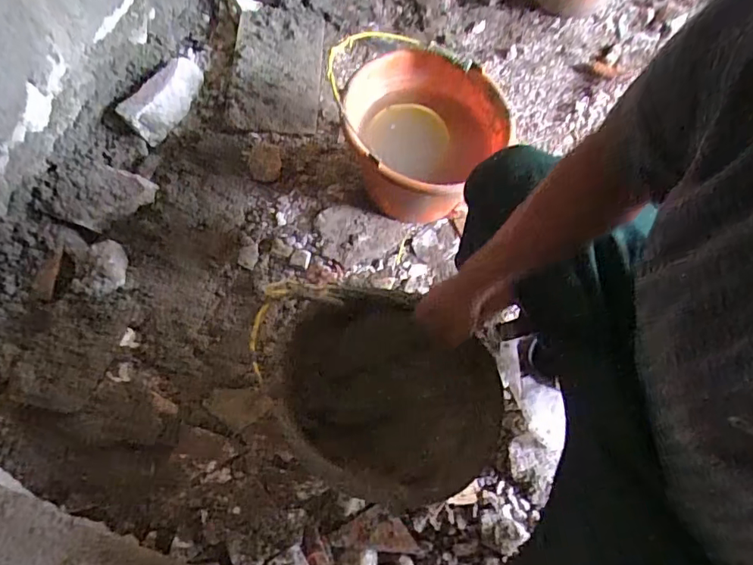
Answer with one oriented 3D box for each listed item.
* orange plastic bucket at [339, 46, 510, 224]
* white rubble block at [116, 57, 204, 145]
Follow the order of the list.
[{"bbox_3d":[0.075,-0.230,0.888,0.242,0.208,0.253,0,66,0],"label":"orange plastic bucket"},{"bbox_3d":[-0.429,-0.385,1.056,0.091,0.060,0.198,32,70,14],"label":"white rubble block"}]

